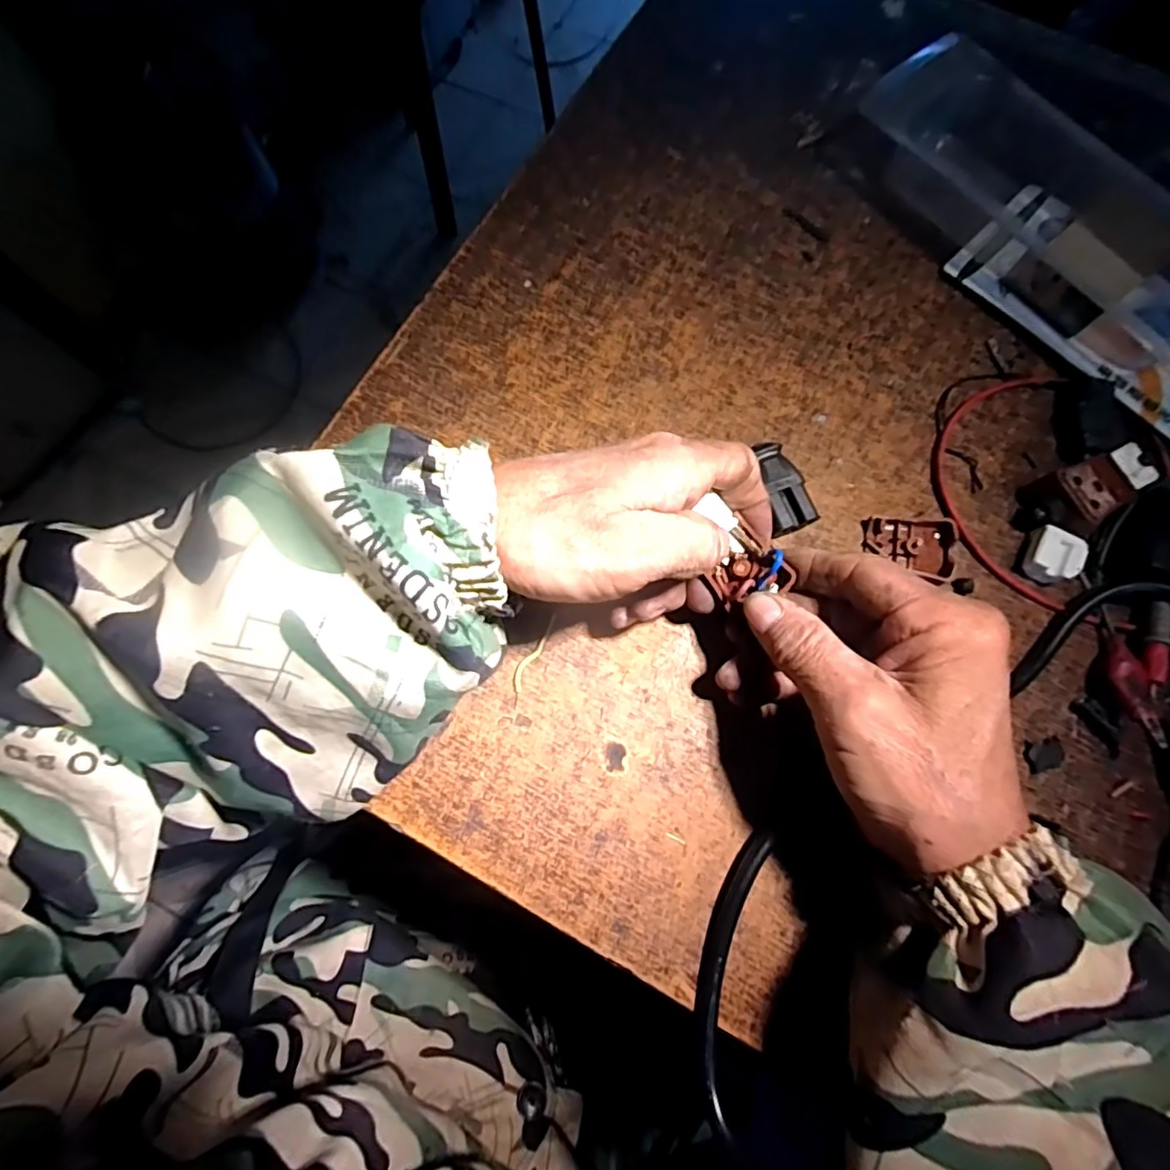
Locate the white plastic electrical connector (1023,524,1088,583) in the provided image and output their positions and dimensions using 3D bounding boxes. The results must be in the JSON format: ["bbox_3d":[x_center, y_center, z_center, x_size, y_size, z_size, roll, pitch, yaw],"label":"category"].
[{"bbox_3d":[0.229,-0.014,0.293,0.022,0.016,0.025,27,76,7],"label":"white plastic electrical connector"}]

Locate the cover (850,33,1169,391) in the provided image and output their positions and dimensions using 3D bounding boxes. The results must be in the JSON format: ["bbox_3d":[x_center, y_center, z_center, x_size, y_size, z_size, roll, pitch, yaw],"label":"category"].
[{"bbox_3d":[0.265,-0.200,0.326,0.092,0.042,0.245,-42,78,-11],"label":"cover"}]

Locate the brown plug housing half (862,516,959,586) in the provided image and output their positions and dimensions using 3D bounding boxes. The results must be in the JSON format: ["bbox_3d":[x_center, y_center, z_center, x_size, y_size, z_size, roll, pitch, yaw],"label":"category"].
[{"bbox_3d":[0.161,-0.020,0.295,0.041,0.011,0.028,11,74,3],"label":"brown plug housing half"}]

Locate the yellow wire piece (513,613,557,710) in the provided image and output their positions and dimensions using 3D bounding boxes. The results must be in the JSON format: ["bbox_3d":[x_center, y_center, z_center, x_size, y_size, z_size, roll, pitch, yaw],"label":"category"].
[{"bbox_3d":[-0.026,0.034,0.281,0.007,0.004,0.048,23,75,7],"label":"yellow wire piece"}]

